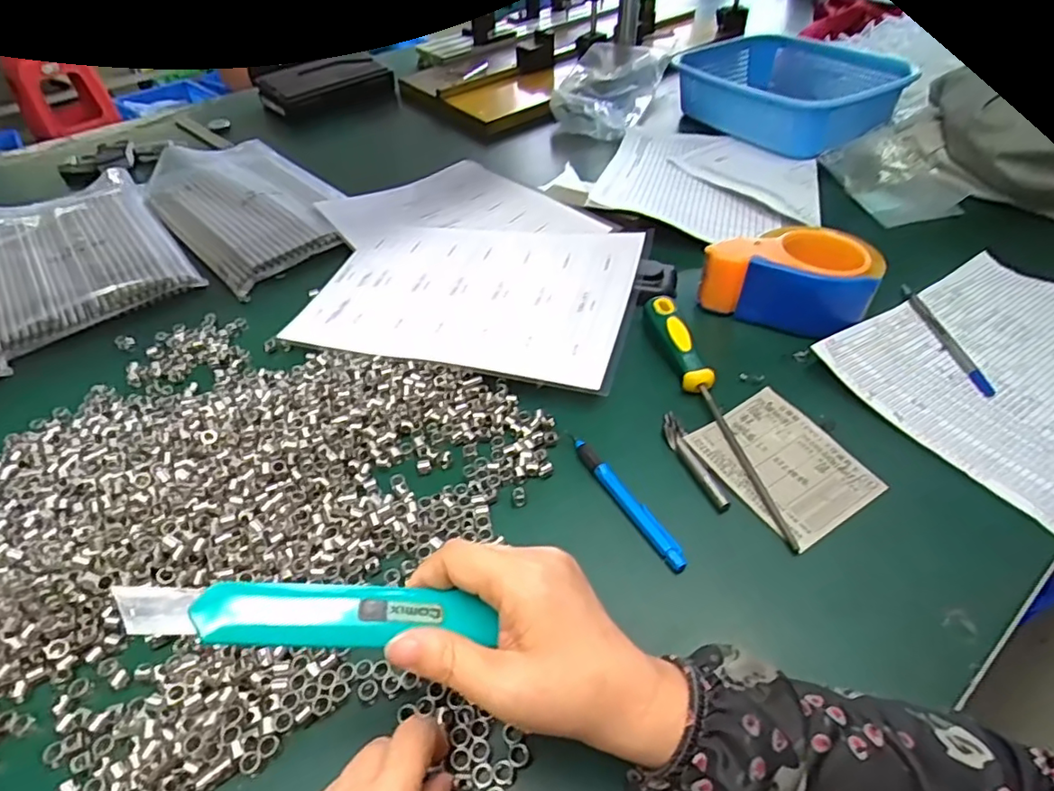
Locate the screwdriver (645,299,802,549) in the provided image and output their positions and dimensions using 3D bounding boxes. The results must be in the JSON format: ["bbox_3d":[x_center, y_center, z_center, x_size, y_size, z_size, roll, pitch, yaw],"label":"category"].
[{"bbox_3d":[0.142,0.004,0.451,0.024,0.026,0.242,-12,46,-7],"label":"screwdriver"}]

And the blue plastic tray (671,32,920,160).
[{"bbox_3d":[0.339,-0.435,0.832,0.187,0.090,0.352,-21,47,-16],"label":"blue plastic tray"}]

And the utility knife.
[{"bbox_3d":[-0.085,0.089,0.243,0.141,0.009,0.023,8,42,-19],"label":"utility knife"}]

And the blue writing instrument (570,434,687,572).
[{"bbox_3d":[0.067,0.069,0.402,0.013,0.011,0.118,-25,49,-19],"label":"blue writing instrument"}]

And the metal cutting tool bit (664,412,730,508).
[{"bbox_3d":[0.117,0.045,0.426,0.014,0.009,0.088,-13,46,-8],"label":"metal cutting tool bit"}]

